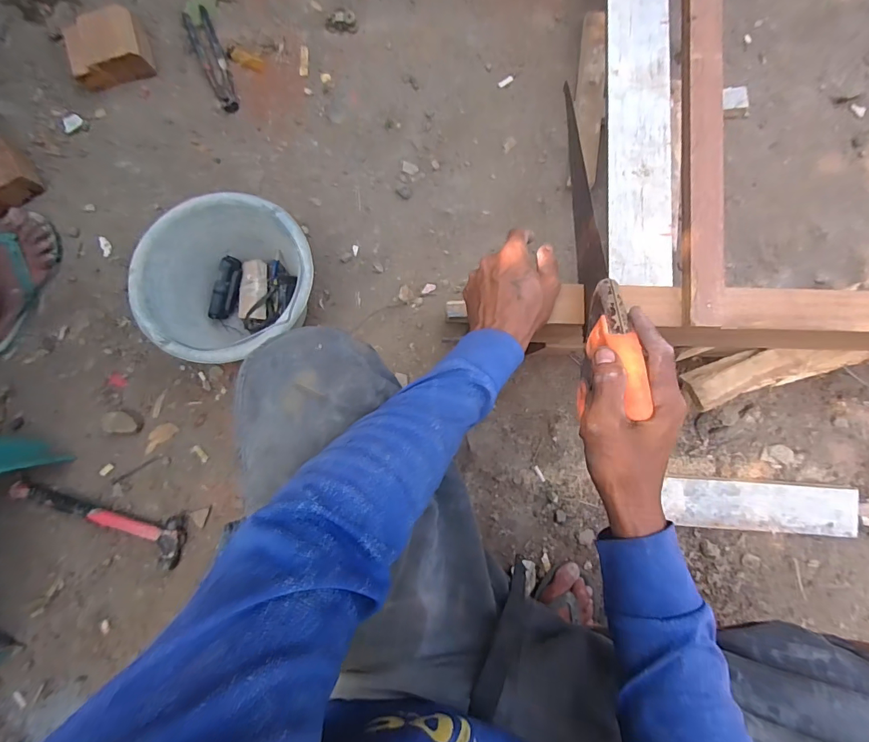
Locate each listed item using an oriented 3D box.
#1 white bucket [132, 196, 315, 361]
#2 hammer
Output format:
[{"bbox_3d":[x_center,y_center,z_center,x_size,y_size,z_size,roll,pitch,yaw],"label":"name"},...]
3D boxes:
[{"bbox_3d":[-0.311,-0.139,0.671,0.255,0.164,0.235,0,87,2],"label":"white bucket"},{"bbox_3d":[-0.588,0.267,0.725,0.310,0.033,0.082,15,87,2],"label":"hammer"}]

